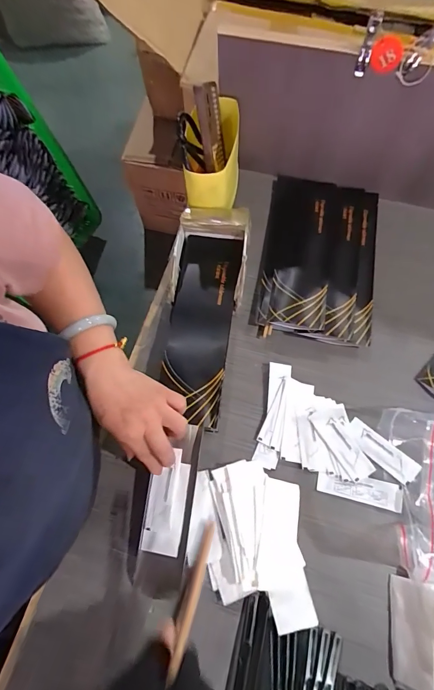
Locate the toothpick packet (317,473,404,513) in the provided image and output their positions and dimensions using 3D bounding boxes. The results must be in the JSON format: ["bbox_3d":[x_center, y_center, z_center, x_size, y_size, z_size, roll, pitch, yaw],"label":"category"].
[{"bbox_3d":[0.173,0.175,0.436,0.098,0.004,0.030,11,69,7],"label":"toothpick packet"}]

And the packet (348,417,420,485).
[{"bbox_3d":[0.204,0.132,0.448,0.093,0.008,0.031,38,75,16],"label":"packet"}]

